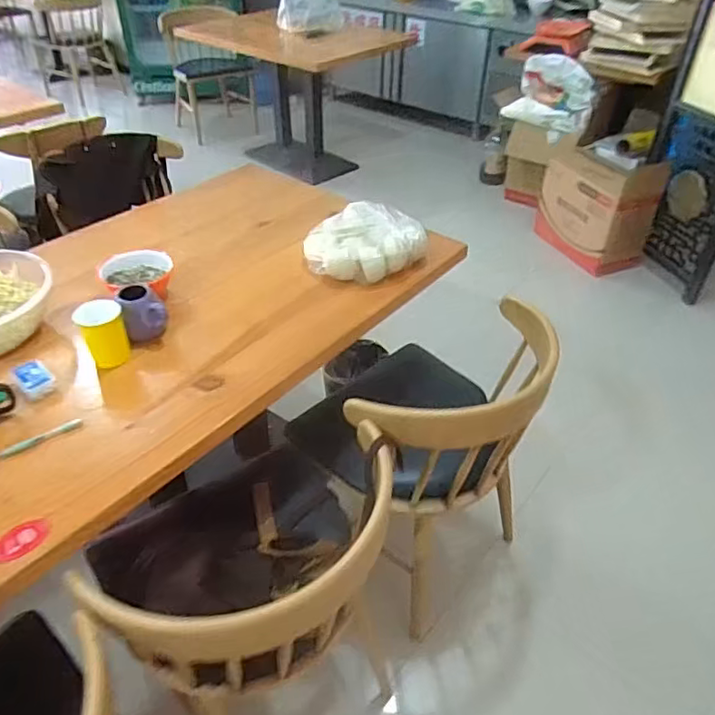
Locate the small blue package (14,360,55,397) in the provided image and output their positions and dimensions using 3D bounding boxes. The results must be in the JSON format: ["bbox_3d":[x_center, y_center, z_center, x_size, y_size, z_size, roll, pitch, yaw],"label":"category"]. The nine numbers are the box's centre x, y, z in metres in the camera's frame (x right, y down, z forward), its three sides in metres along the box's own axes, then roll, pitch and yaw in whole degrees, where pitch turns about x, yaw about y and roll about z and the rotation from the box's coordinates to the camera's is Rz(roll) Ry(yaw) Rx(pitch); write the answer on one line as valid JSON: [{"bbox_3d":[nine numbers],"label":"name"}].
[{"bbox_3d":[-0.582,0.035,1.053,0.086,0.019,0.049,31,48,31],"label":"small blue package"}]

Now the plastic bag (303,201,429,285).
[{"bbox_3d":[0.021,-0.273,1.360,0.274,0.095,0.207,3,40,2],"label":"plastic bag"}]

